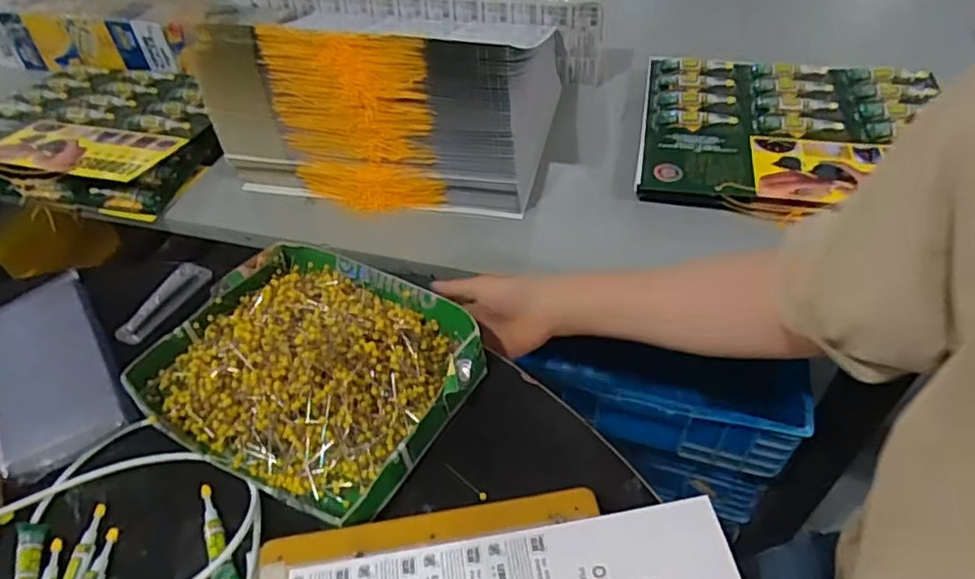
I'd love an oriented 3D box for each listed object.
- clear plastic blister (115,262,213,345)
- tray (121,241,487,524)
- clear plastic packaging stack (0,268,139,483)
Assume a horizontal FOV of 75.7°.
[{"bbox_3d":[-0.330,0.011,0.638,0.029,0.021,0.105,23,52,23],"label":"clear plastic blister"},{"bbox_3d":[-0.152,0.057,0.534,0.259,0.049,0.215,20,53,22],"label":"tray"},{"bbox_3d":[-0.403,0.065,0.572,0.097,0.022,0.229,-31,52,-22],"label":"clear plastic packaging stack"}]

